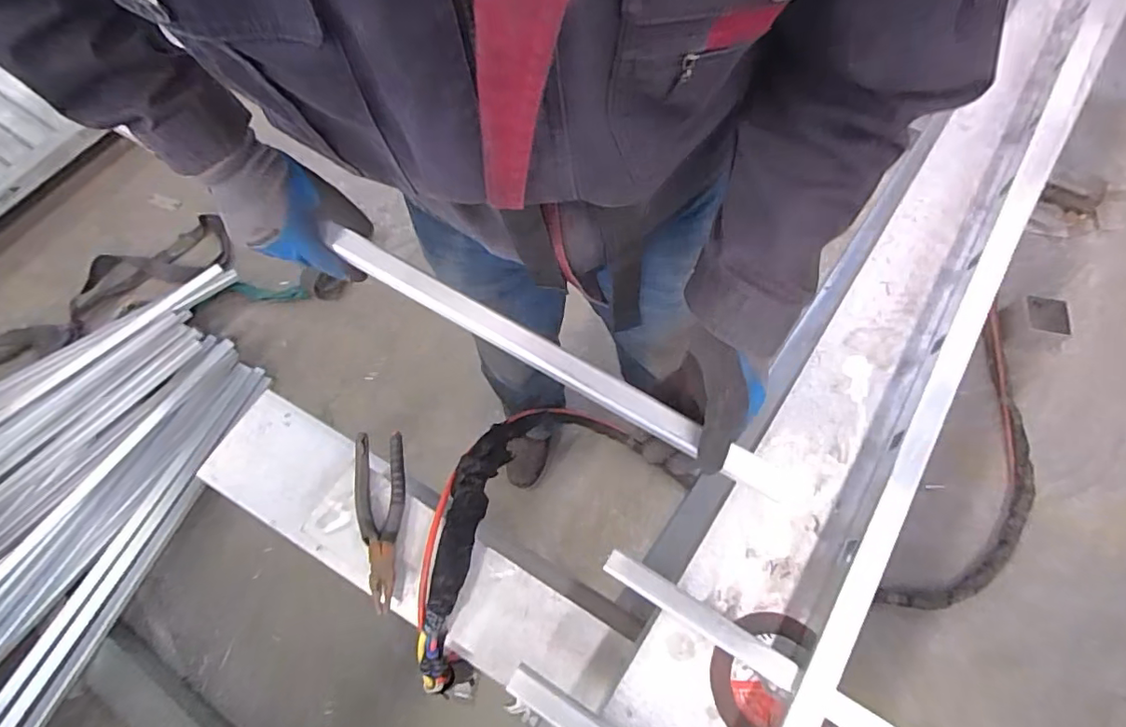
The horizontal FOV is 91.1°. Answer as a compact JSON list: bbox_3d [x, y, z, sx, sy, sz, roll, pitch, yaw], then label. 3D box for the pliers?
[{"bbox_3d":[-0.214,0.179,0.651,0.056,0.019,0.202,-10,68,-4],"label":"pliers"}]

